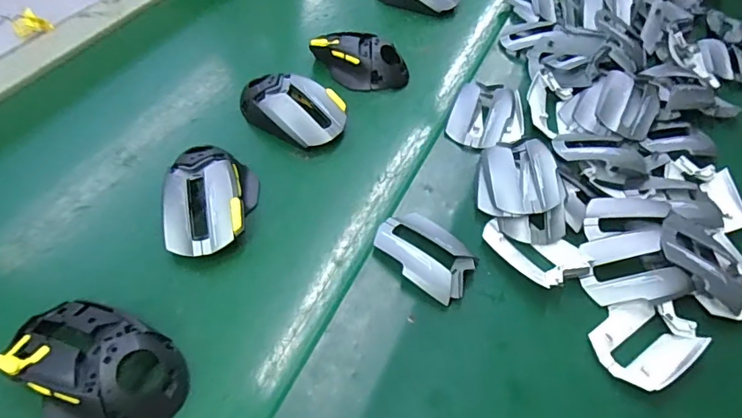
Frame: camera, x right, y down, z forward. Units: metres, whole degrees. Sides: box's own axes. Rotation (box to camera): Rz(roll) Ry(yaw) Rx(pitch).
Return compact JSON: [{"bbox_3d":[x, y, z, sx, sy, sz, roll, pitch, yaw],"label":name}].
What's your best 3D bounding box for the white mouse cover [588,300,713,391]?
[{"bbox_3d":[0.197,0.094,0.355,0.074,0.010,0.058,-25,59,-23],"label":"white mouse cover"}]

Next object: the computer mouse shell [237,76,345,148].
[{"bbox_3d":[-0.074,-0.099,0.479,0.101,0.032,0.062,32,55,18],"label":"computer mouse shell"}]

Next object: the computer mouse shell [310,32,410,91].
[{"bbox_3d":[-0.012,-0.163,0.539,0.106,0.035,0.060,24,53,12],"label":"computer mouse shell"}]

